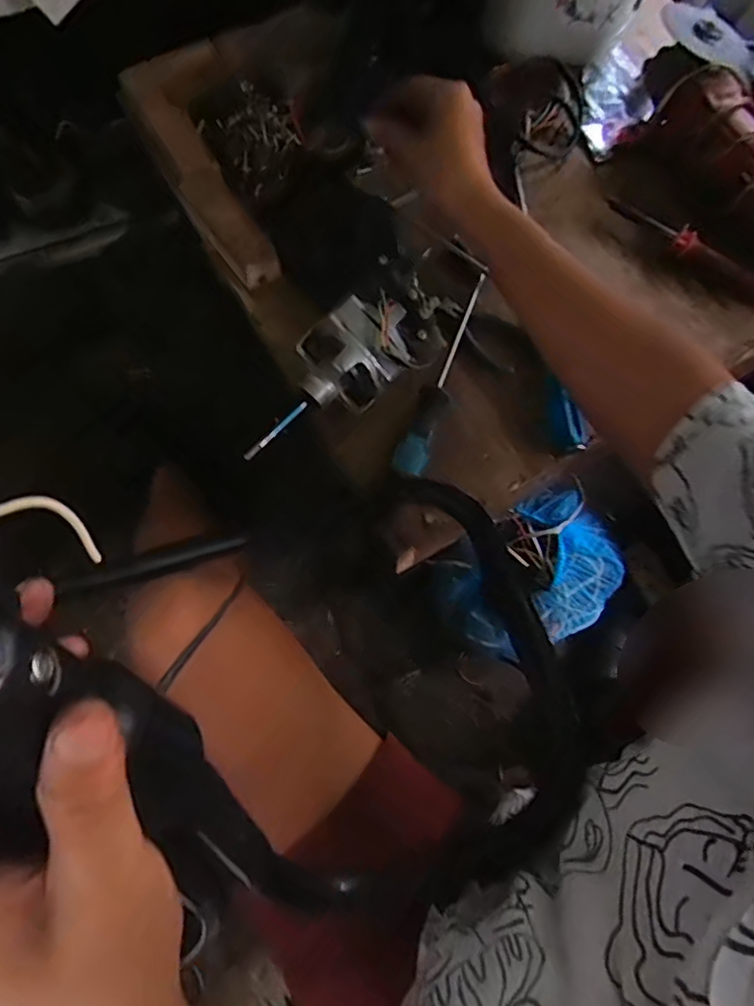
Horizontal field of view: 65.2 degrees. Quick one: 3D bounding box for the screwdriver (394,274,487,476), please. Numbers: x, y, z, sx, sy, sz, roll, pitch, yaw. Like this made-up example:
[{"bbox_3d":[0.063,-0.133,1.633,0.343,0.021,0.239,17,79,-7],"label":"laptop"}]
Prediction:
[{"bbox_3d":[0.063,-0.114,0.540,0.027,0.025,0.208,22,72,5],"label":"screwdriver"}]

